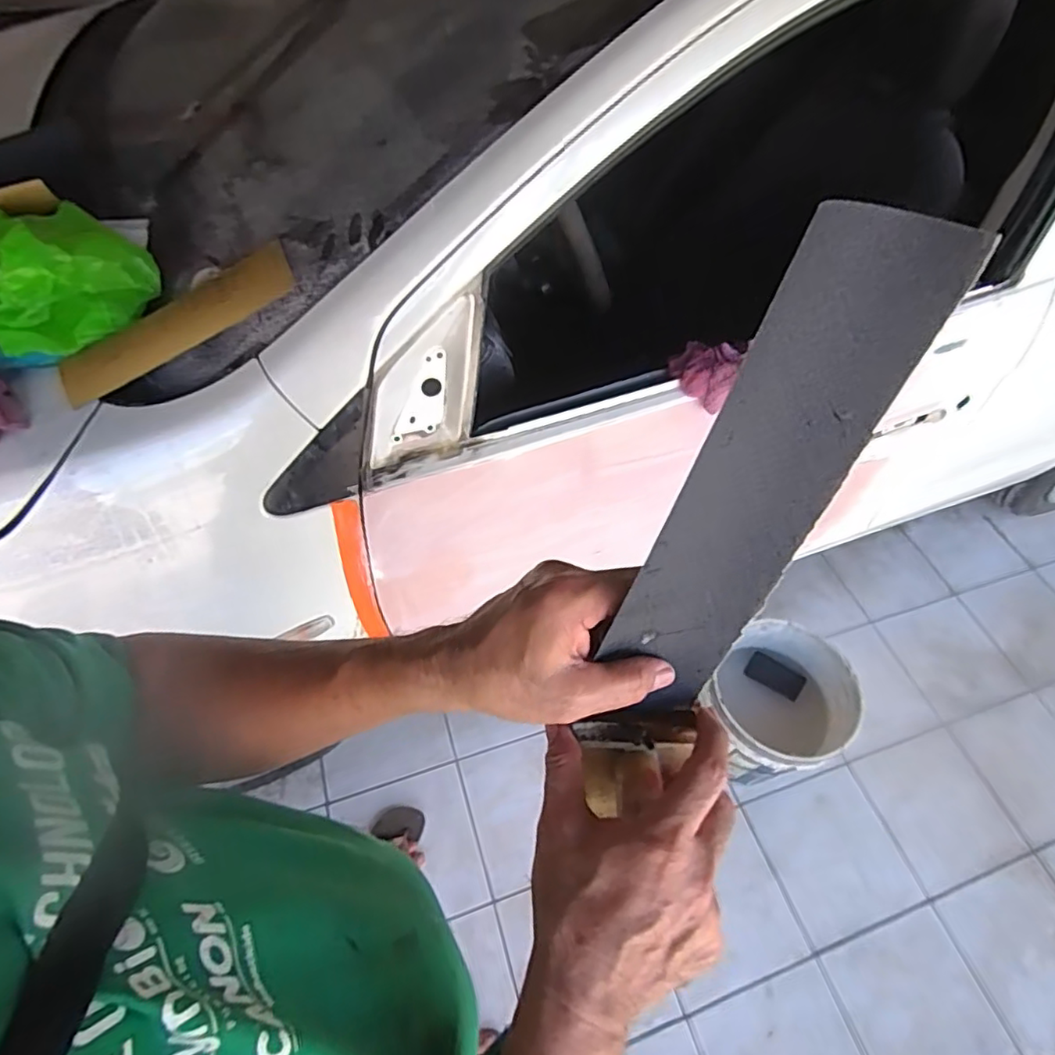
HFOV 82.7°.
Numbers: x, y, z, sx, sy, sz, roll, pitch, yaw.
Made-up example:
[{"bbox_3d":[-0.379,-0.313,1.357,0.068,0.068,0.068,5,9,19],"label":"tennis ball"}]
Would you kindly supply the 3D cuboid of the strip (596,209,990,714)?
[{"bbox_3d":[0.092,0.004,0.274,0.067,0.271,0.007,8,40,-5],"label":"strip"}]

